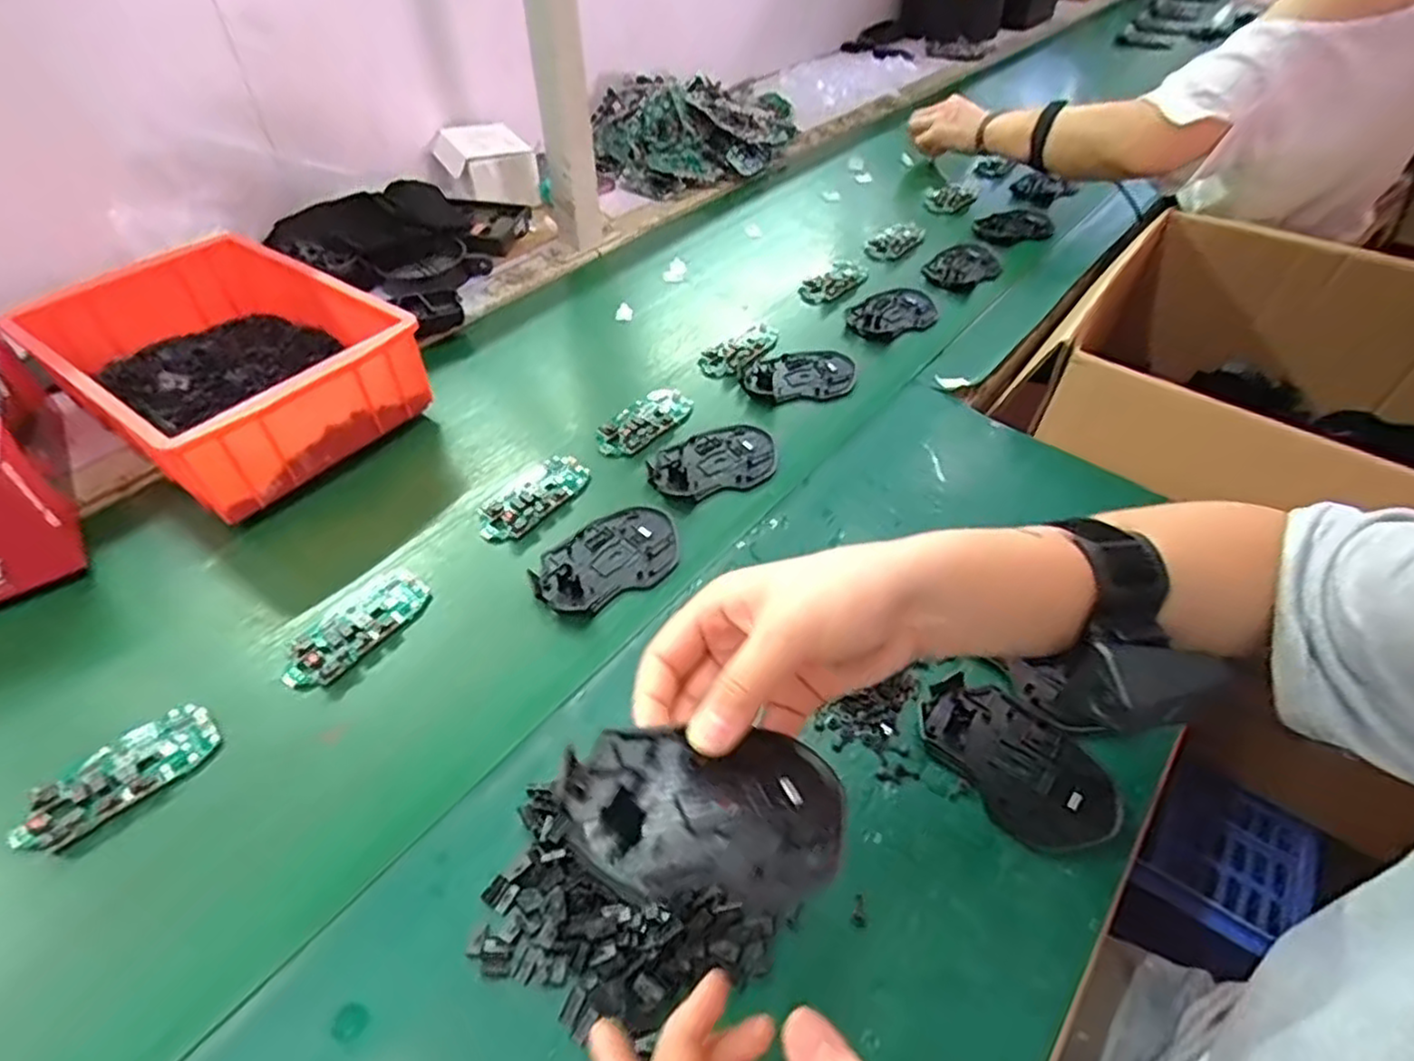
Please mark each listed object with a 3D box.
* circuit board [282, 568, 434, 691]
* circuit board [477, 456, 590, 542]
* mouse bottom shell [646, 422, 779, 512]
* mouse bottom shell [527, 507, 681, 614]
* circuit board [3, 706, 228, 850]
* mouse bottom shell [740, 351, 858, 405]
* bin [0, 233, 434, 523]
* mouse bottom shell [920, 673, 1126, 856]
[{"bbox_3d":[-0.234,0.062,0.473,0.046,0.020,0.099,25,51,22],"label":"circuit board"},{"bbox_3d":[-0.138,-0.028,0.560,0.049,0.011,0.099,26,51,22],"label":"circuit board"},{"bbox_3d":[0.008,-0.056,0.596,0.113,0.012,0.073,-26,52,-23],"label":"mouse bottom shell"},{"bbox_3d":[-0.073,0.019,0.519,0.111,0.018,0.072,-25,51,-22],"label":"mouse bottom shell"},{"bbox_3d":[-0.331,0.139,0.402,0.044,0.015,0.096,35,55,29],"label":"circuit board"},{"bbox_3d":[0.090,-0.150,0.687,0.115,0.009,0.071,-9,47,-8],"label":"mouse bottom shell"},{"bbox_3d":[-0.407,-0.143,0.599,0.282,0.085,0.200,28,52,24],"label":"bin"},{"bbox_3d":[0.180,0.134,0.416,0.067,0.010,0.113,-29,53,-25],"label":"mouse bottom shell"}]

